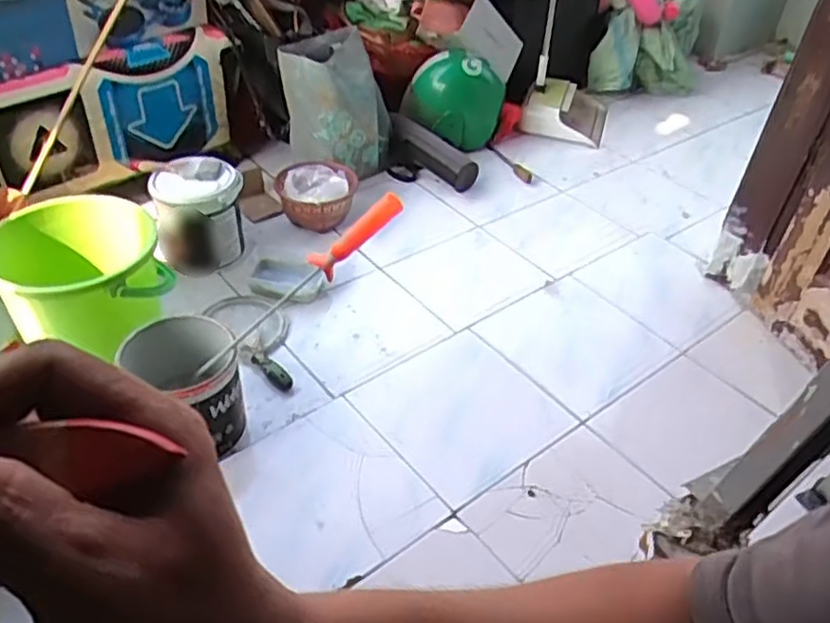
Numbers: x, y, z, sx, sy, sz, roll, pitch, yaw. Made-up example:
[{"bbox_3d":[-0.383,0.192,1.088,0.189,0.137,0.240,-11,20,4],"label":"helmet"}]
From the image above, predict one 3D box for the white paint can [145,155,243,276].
[{"bbox_3d":[-0.473,-0.224,1.568,0.191,0.187,0.215,-9,43,-16],"label":"white paint can"}]

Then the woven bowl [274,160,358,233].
[{"bbox_3d":[-0.238,-0.290,1.719,0.195,0.097,0.202,-2,42,-8],"label":"woven bowl"}]

